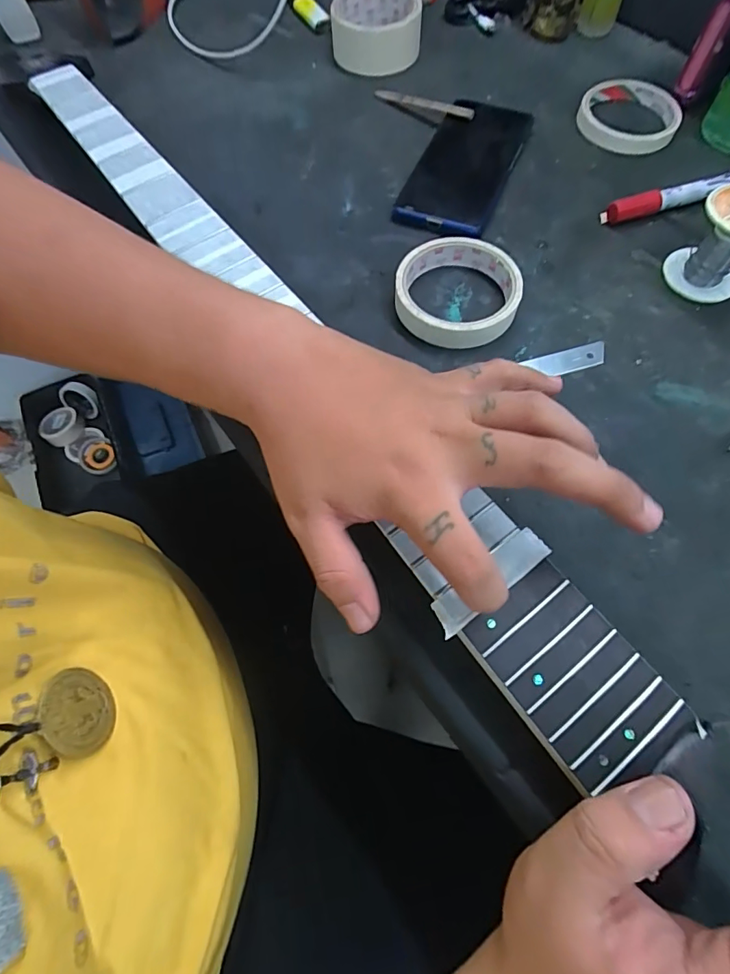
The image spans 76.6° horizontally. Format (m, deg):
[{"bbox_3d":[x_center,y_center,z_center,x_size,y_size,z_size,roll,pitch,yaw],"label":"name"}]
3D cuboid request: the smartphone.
[{"bbox_3d":[0.088,-0.282,0.406,0.079,0.011,0.166,21,70,11],"label":"smartphone"}]

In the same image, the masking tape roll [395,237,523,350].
[{"bbox_3d":[0.069,-0.145,0.343,0.088,0.022,0.087,-1,67,2],"label":"masking tape roll"}]

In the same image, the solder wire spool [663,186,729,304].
[{"bbox_3d":[0.258,-0.174,0.331,0.051,0.058,0.051,-1,67,2],"label":"solder wire spool"}]

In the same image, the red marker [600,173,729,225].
[{"bbox_3d":[0.256,-0.238,0.379,0.119,0.017,0.015,-15,67,-3],"label":"red marker"}]

